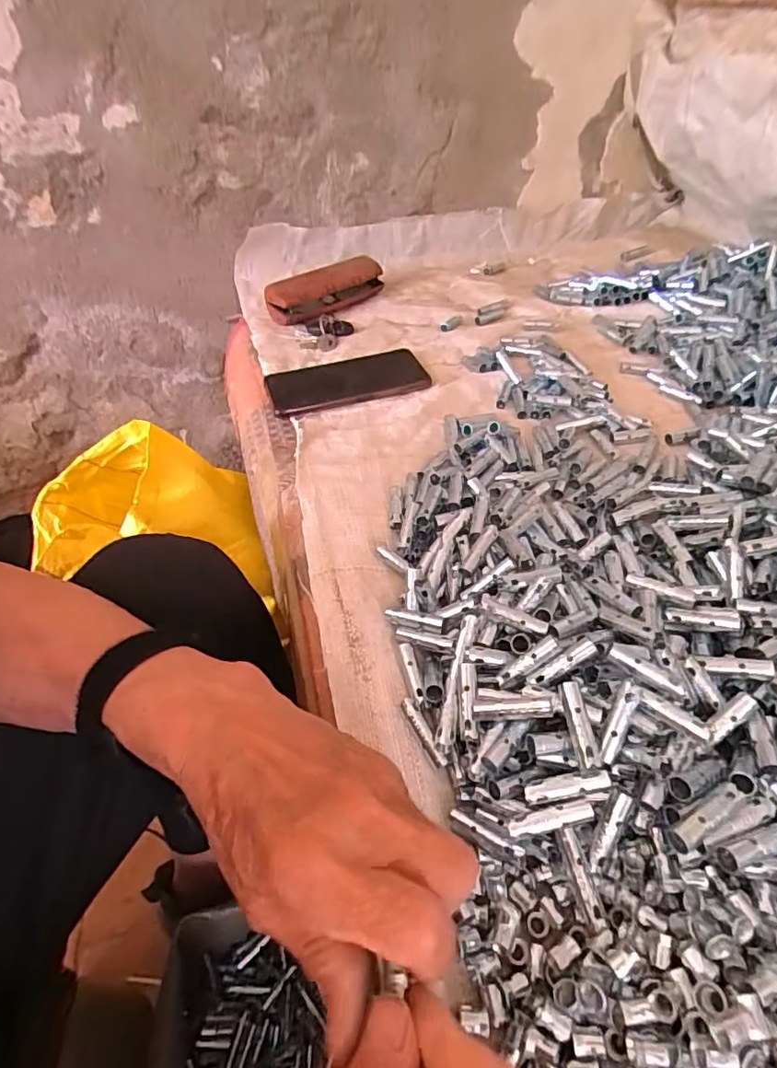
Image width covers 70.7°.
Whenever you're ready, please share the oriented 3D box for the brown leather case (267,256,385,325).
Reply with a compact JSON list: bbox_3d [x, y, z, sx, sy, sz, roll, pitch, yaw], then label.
[{"bbox_3d":[-0.080,-0.316,0.714,0.156,0.045,0.049,-31,51,-23],"label":"brown leather case"}]

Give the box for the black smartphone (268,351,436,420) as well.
[{"bbox_3d":[-0.045,-0.165,0.588,0.165,0.010,0.084,-14,46,-8],"label":"black smartphone"}]

